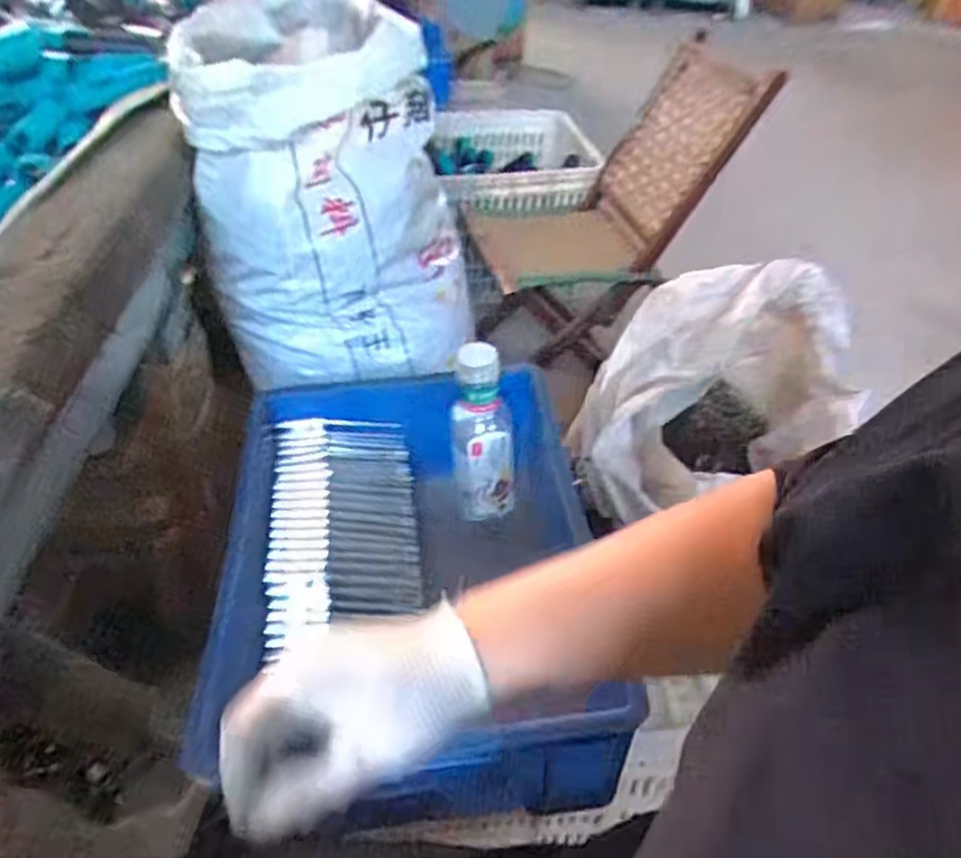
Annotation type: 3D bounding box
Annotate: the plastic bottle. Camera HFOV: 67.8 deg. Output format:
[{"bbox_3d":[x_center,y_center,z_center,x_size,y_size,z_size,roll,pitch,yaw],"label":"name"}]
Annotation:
[{"bbox_3d":[0.003,0.009,0.733,0.058,0.199,0.051,-4,41,-8],"label":"plastic bottle"}]

